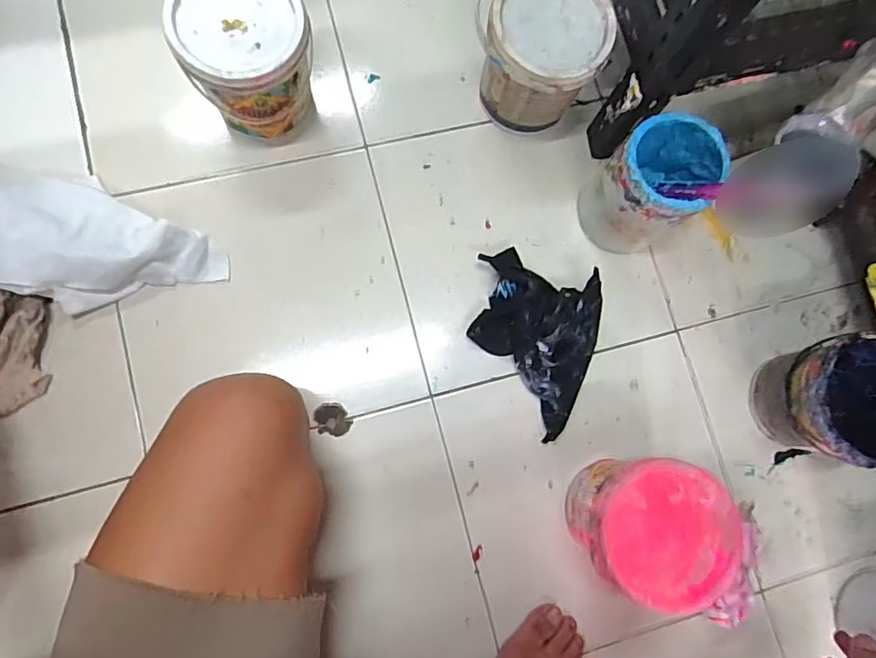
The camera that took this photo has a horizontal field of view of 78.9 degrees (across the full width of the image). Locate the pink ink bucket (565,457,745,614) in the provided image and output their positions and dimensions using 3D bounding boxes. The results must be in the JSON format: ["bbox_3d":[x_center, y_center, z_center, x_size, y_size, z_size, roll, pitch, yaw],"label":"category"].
[{"bbox_3d":[0.196,0.185,0.519,0.130,0.131,0.118,29,79,-1],"label":"pink ink bucket"}]

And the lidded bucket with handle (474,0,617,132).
[{"bbox_3d":[0.108,-0.293,0.583,0.120,0.126,0.127,1,83,-5],"label":"lidded bucket with handle"}]

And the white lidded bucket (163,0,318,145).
[{"bbox_3d":[-0.191,-0.279,0.552,0.117,0.130,0.125,1,83,-5],"label":"white lidded bucket"}]

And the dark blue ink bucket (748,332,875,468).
[{"bbox_3d":[0.415,0.074,0.556,0.131,0.120,0.124,3,82,-4],"label":"dark blue ink bucket"}]

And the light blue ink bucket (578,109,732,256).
[{"bbox_3d":[0.222,-0.147,0.564,0.095,0.139,0.098,1,83,-5],"label":"light blue ink bucket"}]

